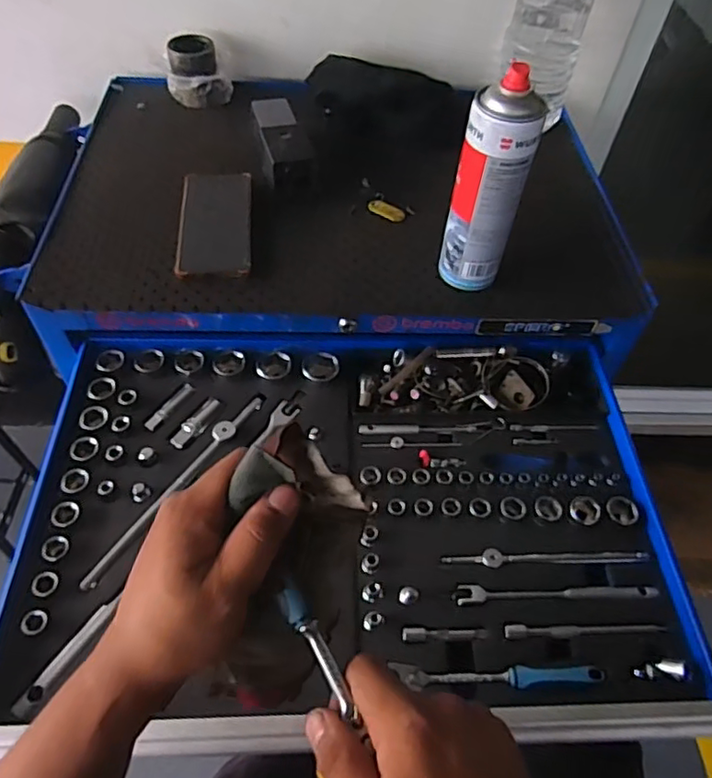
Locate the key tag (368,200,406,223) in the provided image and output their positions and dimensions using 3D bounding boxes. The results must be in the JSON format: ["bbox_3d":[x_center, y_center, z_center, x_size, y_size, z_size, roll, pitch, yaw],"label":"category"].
[{"bbox_3d":[0.037,-0.216,0.717,0.047,0.006,0.023,25,55,15],"label":"key tag"}]

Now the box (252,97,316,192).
[{"bbox_3d":[-0.092,-0.306,0.733,0.058,0.047,0.146,-9,54,-10],"label":"box"}]

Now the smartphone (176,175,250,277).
[{"bbox_3d":[-0.159,-0.190,0.670,0.080,0.016,0.164,-3,53,-6],"label":"smartphone"}]

